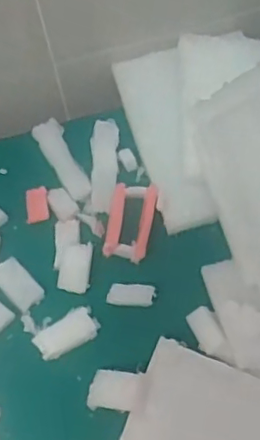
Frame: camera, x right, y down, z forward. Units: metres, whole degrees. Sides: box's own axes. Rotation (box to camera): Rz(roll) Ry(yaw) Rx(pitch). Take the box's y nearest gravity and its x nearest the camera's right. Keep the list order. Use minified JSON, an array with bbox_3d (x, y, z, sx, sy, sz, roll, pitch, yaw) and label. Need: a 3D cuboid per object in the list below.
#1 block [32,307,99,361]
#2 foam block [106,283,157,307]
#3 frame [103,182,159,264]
[{"bbox_3d":[-0.069,0.126,0.654,0.068,0.010,0.035,-32,70,-10],"label":"block"},{"bbox_3d":[0.001,0.083,0.657,0.052,0.018,0.023,4,68,4],"label":"foam block"},{"bbox_3d":[0.001,0.001,0.684,0.051,0.016,0.089,9,68,6],"label":"frame"}]

